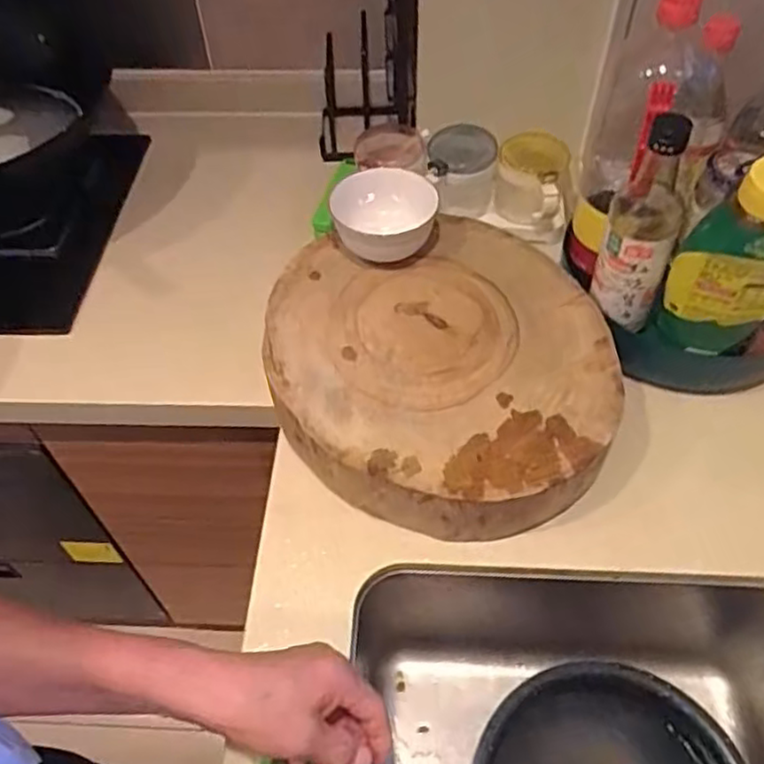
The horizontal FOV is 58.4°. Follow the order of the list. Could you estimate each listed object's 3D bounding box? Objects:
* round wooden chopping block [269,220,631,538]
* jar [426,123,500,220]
[{"bbox_3d":[0.056,-0.002,0.682,0.309,0.103,0.324,-1,52,1],"label":"round wooden chopping block"},{"bbox_3d":[0.098,-0.259,0.840,0.080,0.083,0.088,-1,52,1],"label":"jar"}]

